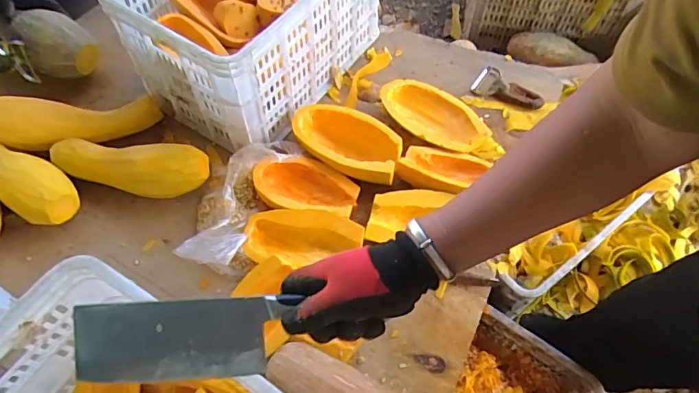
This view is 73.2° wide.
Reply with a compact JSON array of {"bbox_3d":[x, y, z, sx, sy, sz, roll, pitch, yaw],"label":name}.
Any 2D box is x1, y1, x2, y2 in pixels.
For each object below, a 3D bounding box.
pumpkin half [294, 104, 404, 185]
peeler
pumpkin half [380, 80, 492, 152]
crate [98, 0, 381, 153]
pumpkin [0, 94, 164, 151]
[{"bbox_3d":[-0.006,-0.115,1.018,0.259,0.076,0.143,28,64,17],"label":"pumpkin half"},{"bbox_3d":[0.374,-0.247,1.121,0.161,0.017,0.076,39,68,21],"label":"peeler"},{"bbox_3d":[0.188,-0.180,1.066,0.264,0.049,0.144,35,66,20],"label":"pumpkin half"},{"bbox_3d":[-0.210,-0.428,1.105,0.388,0.302,0.565,27,64,16],"label":"crate"},{"bbox_3d":[-0.625,-0.169,1.070,0.364,0.088,0.086,-6,58,-20],"label":"pumpkin"}]

